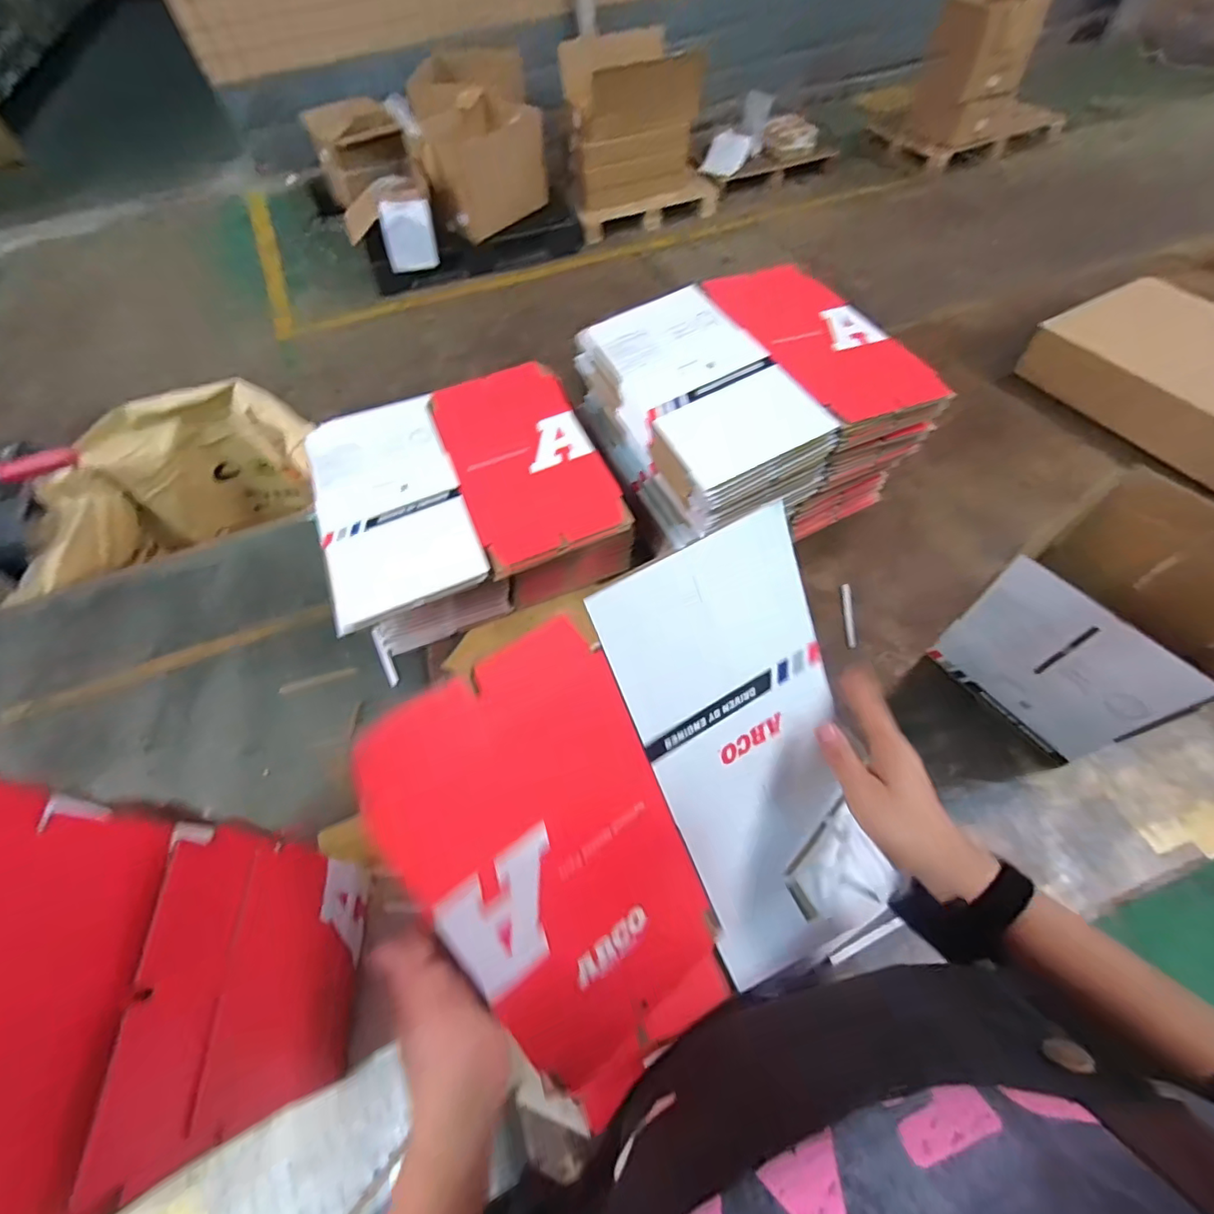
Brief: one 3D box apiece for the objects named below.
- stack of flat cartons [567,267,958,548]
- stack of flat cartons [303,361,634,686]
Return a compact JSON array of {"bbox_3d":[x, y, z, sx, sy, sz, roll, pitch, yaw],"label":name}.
[{"bbox_3d":[0.192,-0.265,0.755,0.359,0.214,0.331,-23,59,-10],"label":"stack of flat cartons"},{"bbox_3d":[-0.184,-0.135,0.735,0.354,0.149,0.342,-22,59,-10],"label":"stack of flat cartons"}]

